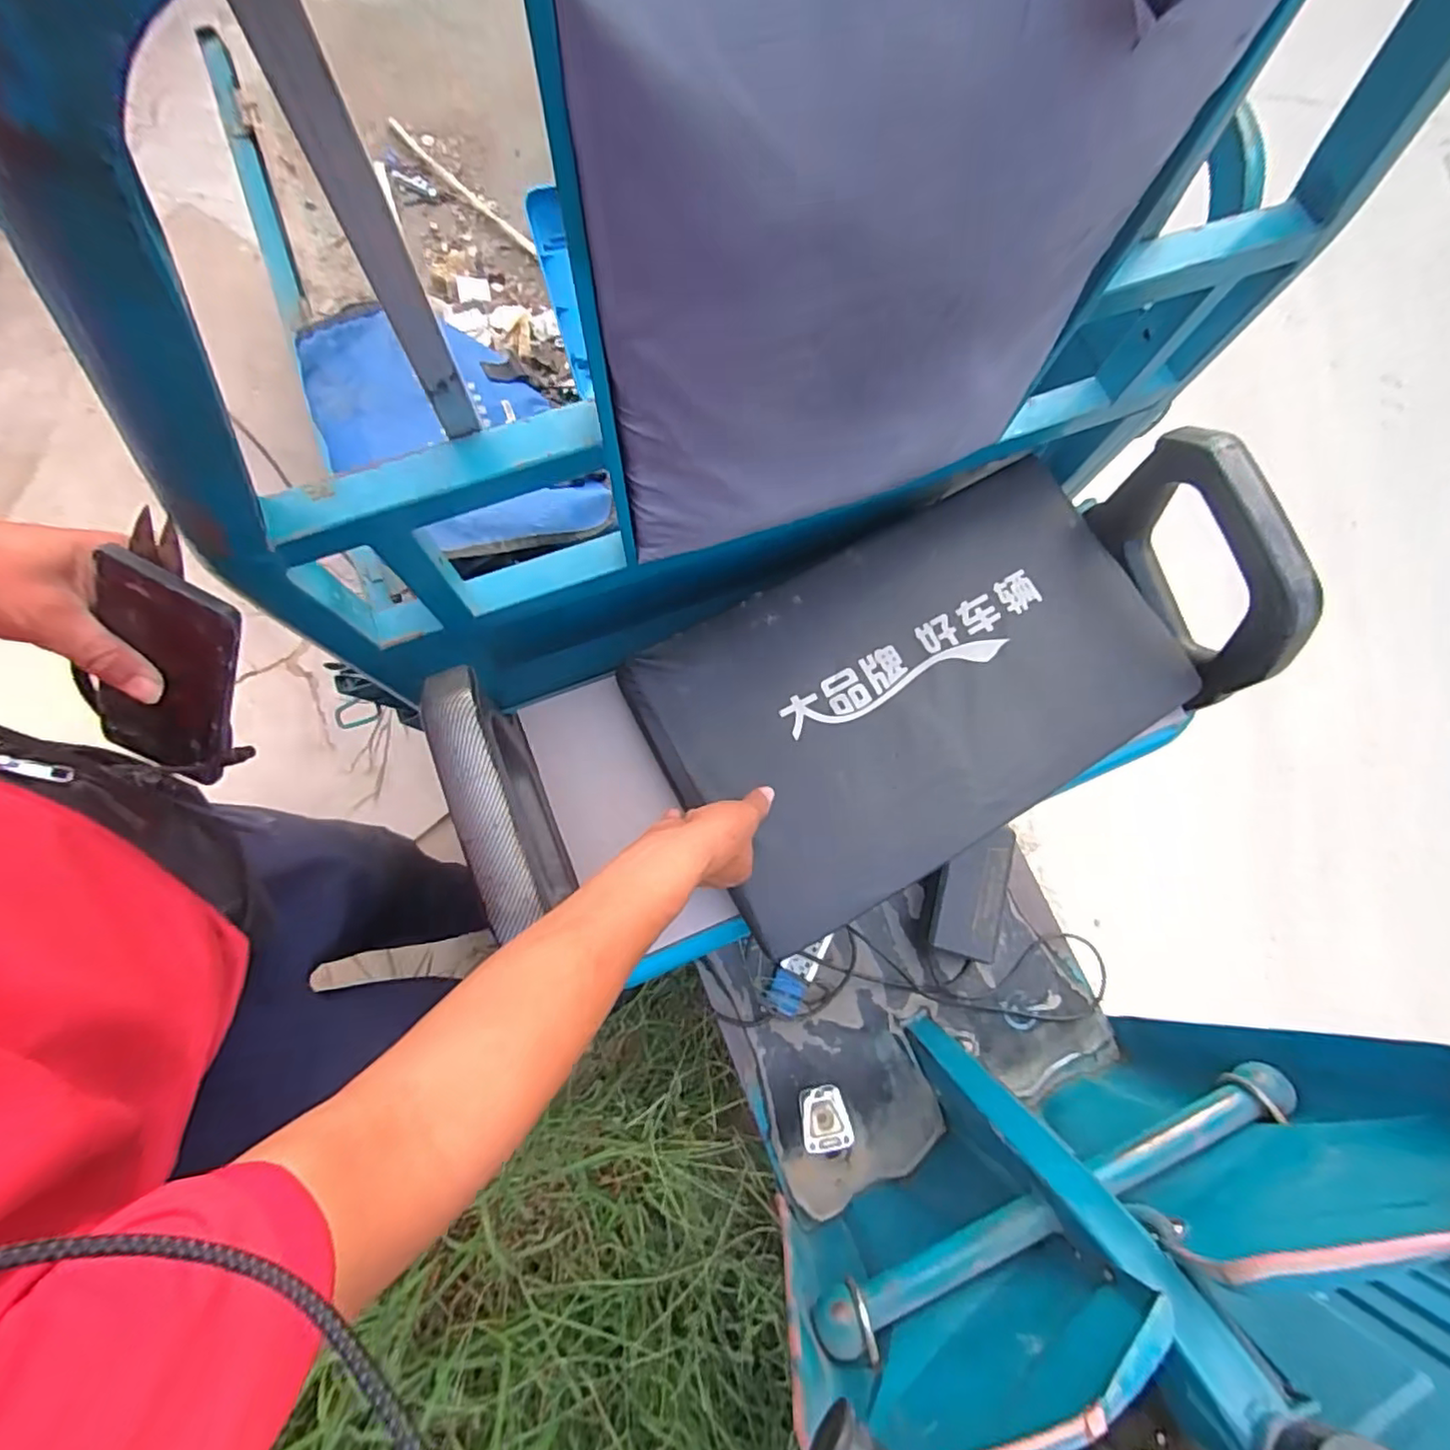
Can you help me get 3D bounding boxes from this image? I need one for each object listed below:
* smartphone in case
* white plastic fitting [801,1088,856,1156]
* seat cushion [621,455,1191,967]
[{"bbox_3d":[-0.358,-0.028,0.399,0.076,0.163,0.008,30,33,-13],"label":"smartphone in case"},{"bbox_3d":[0.143,0.567,0.897,0.068,0.026,0.079,-8,52,-1],"label":"white plastic fitting"},{"bbox_3d":[0.223,-0.047,0.707,0.595,0.057,0.346,-29,76,-10],"label":"seat cushion"}]

